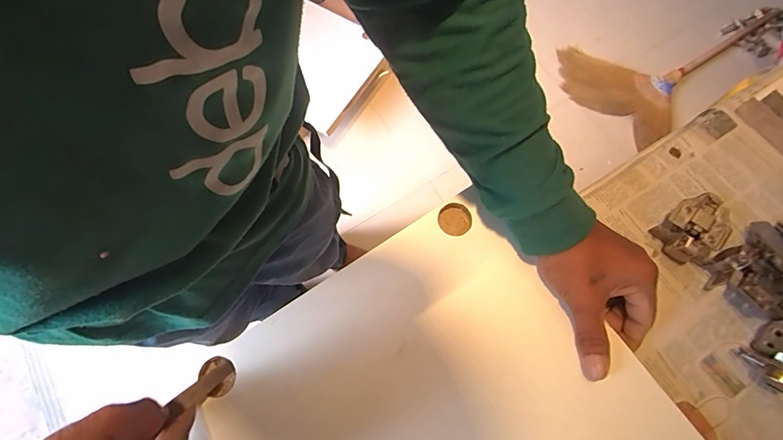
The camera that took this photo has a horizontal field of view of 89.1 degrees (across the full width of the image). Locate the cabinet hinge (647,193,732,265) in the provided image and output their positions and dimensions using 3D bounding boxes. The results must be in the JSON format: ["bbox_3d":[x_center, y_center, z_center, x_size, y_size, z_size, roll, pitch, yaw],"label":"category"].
[{"bbox_3d":[0.312,0.008,0.405,0.074,0.031,0.054,-40,76,-12],"label":"cabinet hinge"}]

